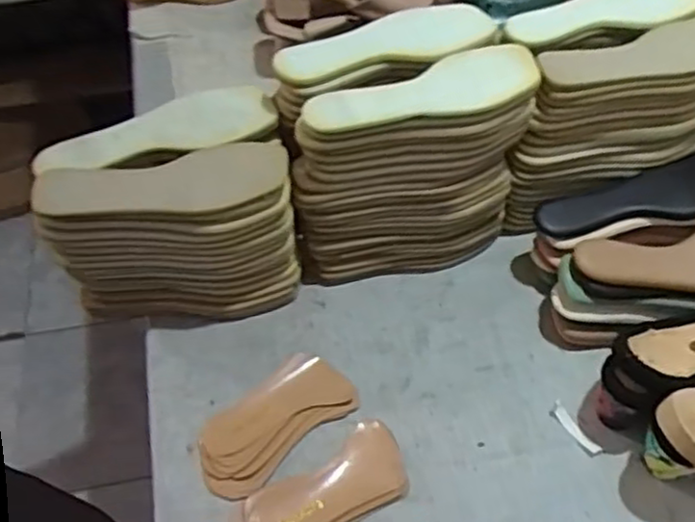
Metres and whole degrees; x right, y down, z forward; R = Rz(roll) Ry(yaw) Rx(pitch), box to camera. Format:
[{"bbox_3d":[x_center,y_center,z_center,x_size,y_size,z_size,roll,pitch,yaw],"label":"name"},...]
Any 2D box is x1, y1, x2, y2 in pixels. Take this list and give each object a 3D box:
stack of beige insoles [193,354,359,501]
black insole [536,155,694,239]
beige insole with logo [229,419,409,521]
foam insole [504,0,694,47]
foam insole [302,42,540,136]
[{"bbox_3d":[-0.077,0.166,0.726,0.170,0.019,0.087,-34,60,-25],"label":"stack of beige insoles"},{"bbox_3d":[0.331,-0.073,0.796,0.230,0.024,0.075,-15,52,7],"label":"black insole"},{"bbox_3d":[-0.022,0.225,0.673,0.174,0.015,0.077,-28,57,-21],"label":"beige insole with logo"},{"bbox_3d":[0.294,-0.286,0.809,0.234,0.018,0.082,-16,60,-6],"label":"foam insole"},{"bbox_3d":[0.080,-0.166,0.696,0.244,0.015,0.079,-22,57,-13],"label":"foam insole"}]

